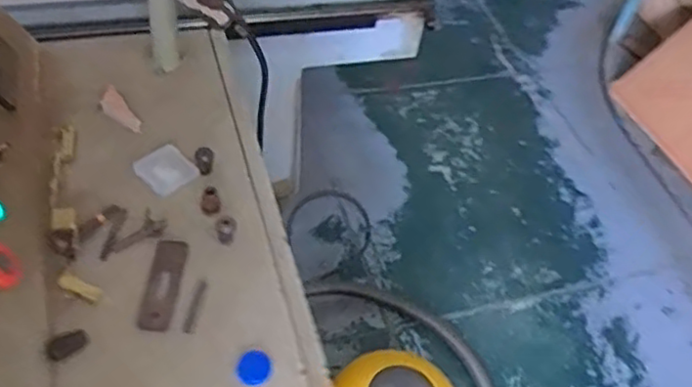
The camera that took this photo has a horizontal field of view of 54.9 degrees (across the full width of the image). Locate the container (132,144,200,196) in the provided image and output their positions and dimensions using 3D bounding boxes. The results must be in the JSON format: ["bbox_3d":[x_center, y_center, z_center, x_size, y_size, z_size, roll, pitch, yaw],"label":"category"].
[{"bbox_3d":[-0.198,-0.026,0.728,0.053,0.009,0.057,-33,61,-32],"label":"container"}]

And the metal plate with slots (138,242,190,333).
[{"bbox_3d":[-0.177,0.087,0.643,0.031,0.006,0.104,8,45,-7],"label":"metal plate with slots"}]

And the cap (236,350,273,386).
[{"bbox_3d":[-0.082,0.157,0.599,0.031,0.007,0.029,5,49,-6],"label":"cap"}]

